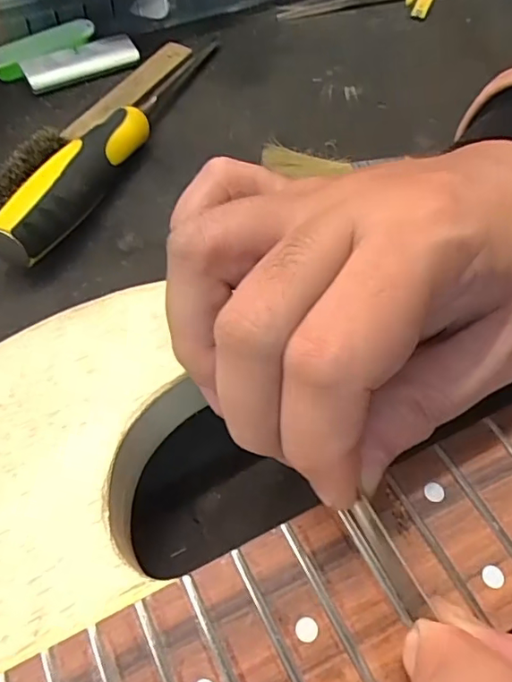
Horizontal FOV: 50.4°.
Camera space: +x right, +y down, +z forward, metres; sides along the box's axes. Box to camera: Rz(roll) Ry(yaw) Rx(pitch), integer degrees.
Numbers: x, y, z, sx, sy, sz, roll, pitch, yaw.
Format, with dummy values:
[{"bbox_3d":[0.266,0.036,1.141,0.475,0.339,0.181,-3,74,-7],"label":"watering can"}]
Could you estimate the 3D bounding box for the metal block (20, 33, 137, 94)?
[{"bbox_3d":[-0.121,-0.194,0.382,0.078,0.016,0.027,-24,61,-16],"label":"metal block"}]

